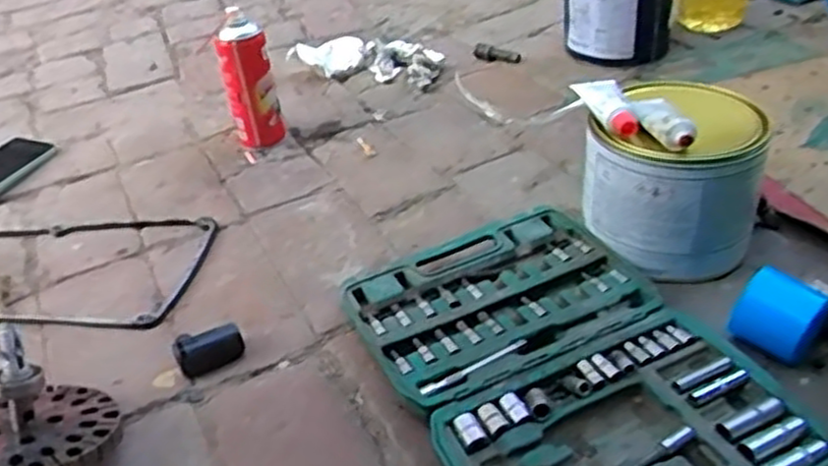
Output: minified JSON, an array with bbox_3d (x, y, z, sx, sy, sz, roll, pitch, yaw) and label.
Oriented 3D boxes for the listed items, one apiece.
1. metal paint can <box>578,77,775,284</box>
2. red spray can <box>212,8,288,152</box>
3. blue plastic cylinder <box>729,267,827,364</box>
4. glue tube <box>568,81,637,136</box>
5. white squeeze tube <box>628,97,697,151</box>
[{"bbox_3d":[0.244,-0.052,0.712,0.146,0.117,0.132,26,47,37],"label":"metal paint can"},{"bbox_3d":[-0.214,-0.188,0.998,0.066,0.172,0.070,-15,36,-11],"label":"red spray can"},{"bbox_3d":[0.298,0.065,0.628,0.045,0.052,0.063,-30,42,-29],"label":"blue plastic cylinder"},{"bbox_3d":[0.180,-0.123,0.713,0.036,0.019,0.107,-9,36,-4],"label":"glue tube"},{"bbox_3d":[0.218,-0.102,0.674,0.029,0.027,0.091,-11,36,-5],"label":"white squeeze tube"}]

